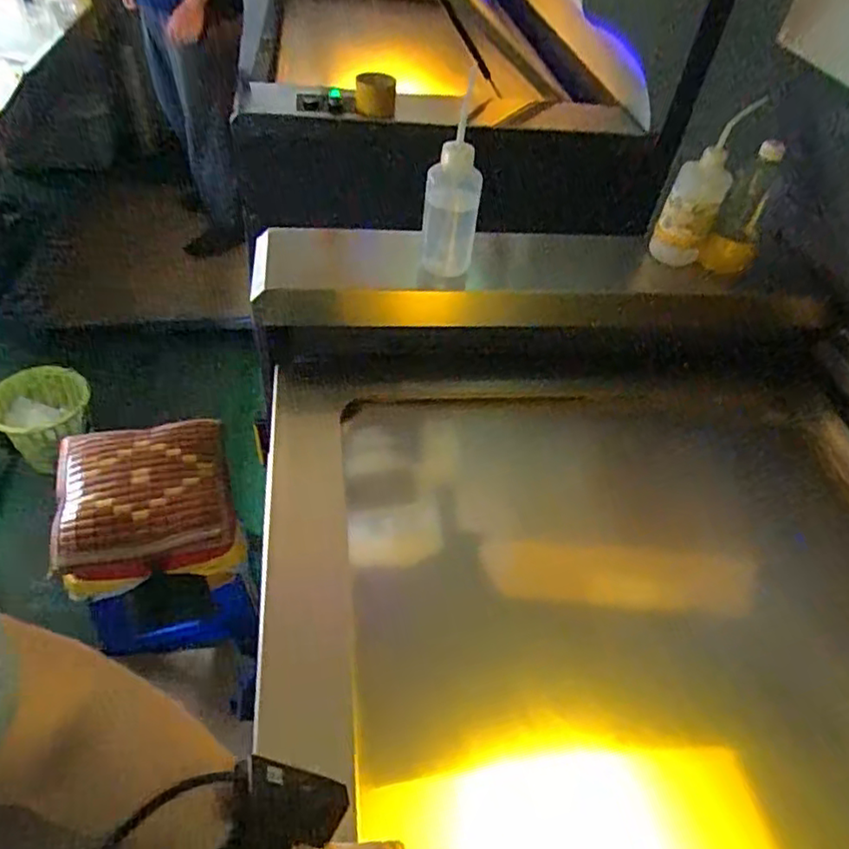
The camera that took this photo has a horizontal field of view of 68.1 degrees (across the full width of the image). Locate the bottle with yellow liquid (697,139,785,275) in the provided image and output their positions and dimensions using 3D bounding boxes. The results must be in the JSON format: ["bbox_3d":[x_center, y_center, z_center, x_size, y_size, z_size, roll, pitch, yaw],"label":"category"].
[{"bbox_3d":[0.485,-0.318,0.956,0.062,0.187,0.067,-25,54,-27],"label":"bottle with yellow liquid"}]

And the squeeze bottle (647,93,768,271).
[{"bbox_3d":[0.414,-0.351,0.956,0.082,0.212,0.085,20,47,12],"label":"squeeze bottle"}]

